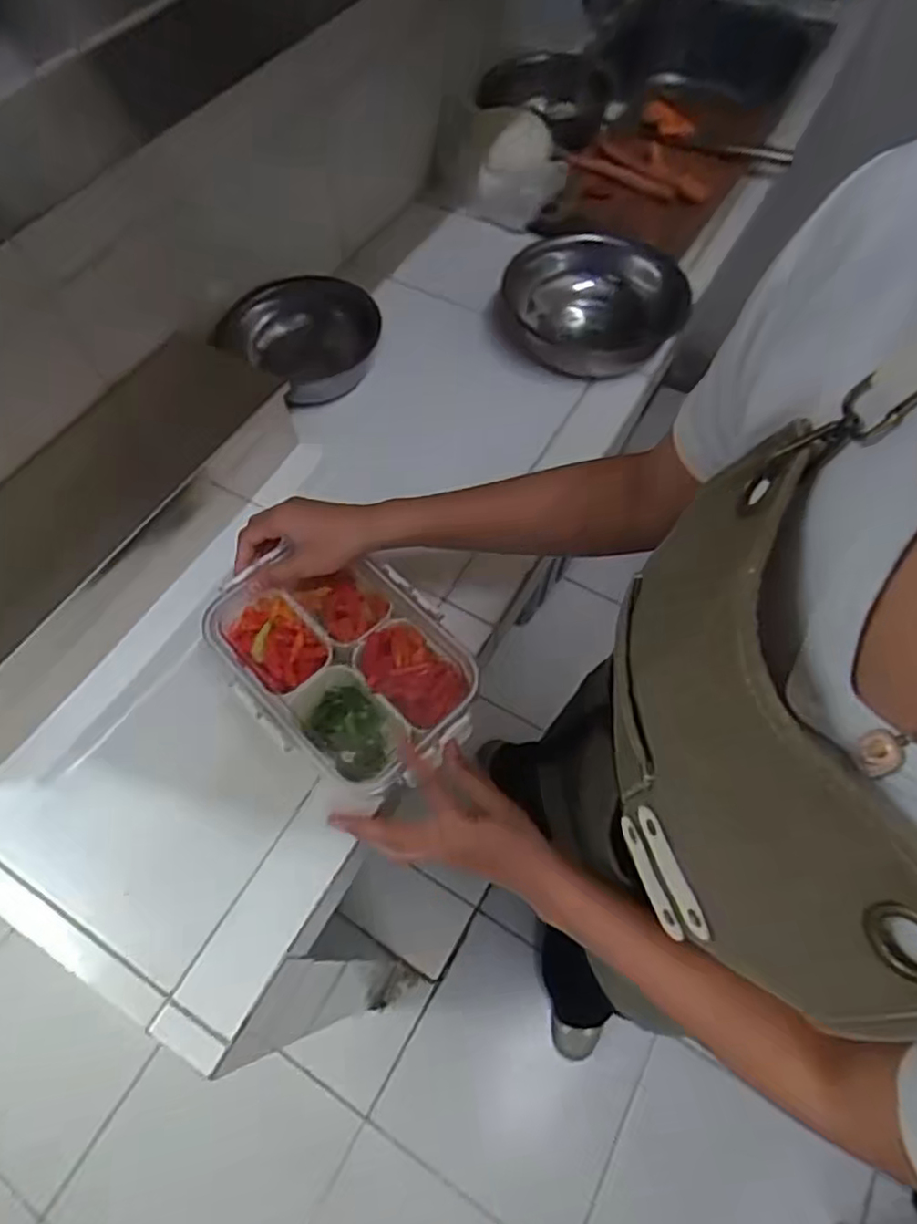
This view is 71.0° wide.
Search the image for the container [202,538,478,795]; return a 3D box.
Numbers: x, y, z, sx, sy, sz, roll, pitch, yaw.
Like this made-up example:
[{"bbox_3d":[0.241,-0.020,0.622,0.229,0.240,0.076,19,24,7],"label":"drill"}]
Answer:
[{"bbox_3d":[-0.096,0.044,0.563,0.230,0.064,0.158,37,68,19],"label":"container"}]

